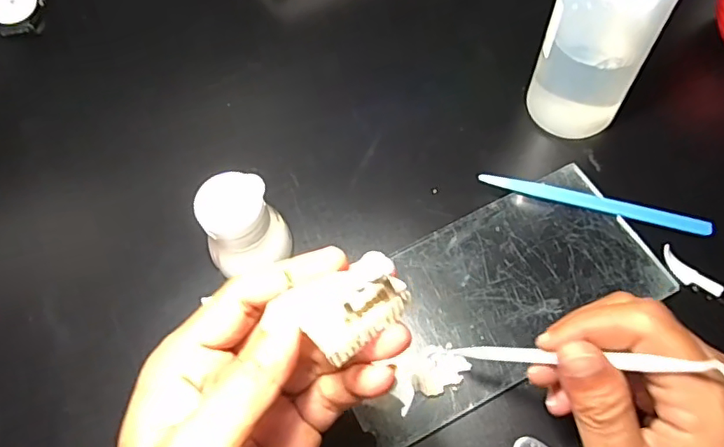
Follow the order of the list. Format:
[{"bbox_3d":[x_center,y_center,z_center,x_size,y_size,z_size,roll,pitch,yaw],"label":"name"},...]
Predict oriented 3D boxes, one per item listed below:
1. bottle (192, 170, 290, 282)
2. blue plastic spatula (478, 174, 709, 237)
[{"bbox_3d":[-0.069,0.005,0.331,0.045,0.068,0.043,-1,64,2],"label":"bottle"},{"bbox_3d":[0.145,-0.014,0.352,0.138,0.007,0.012,15,66,9],"label":"blue plastic spatula"}]

